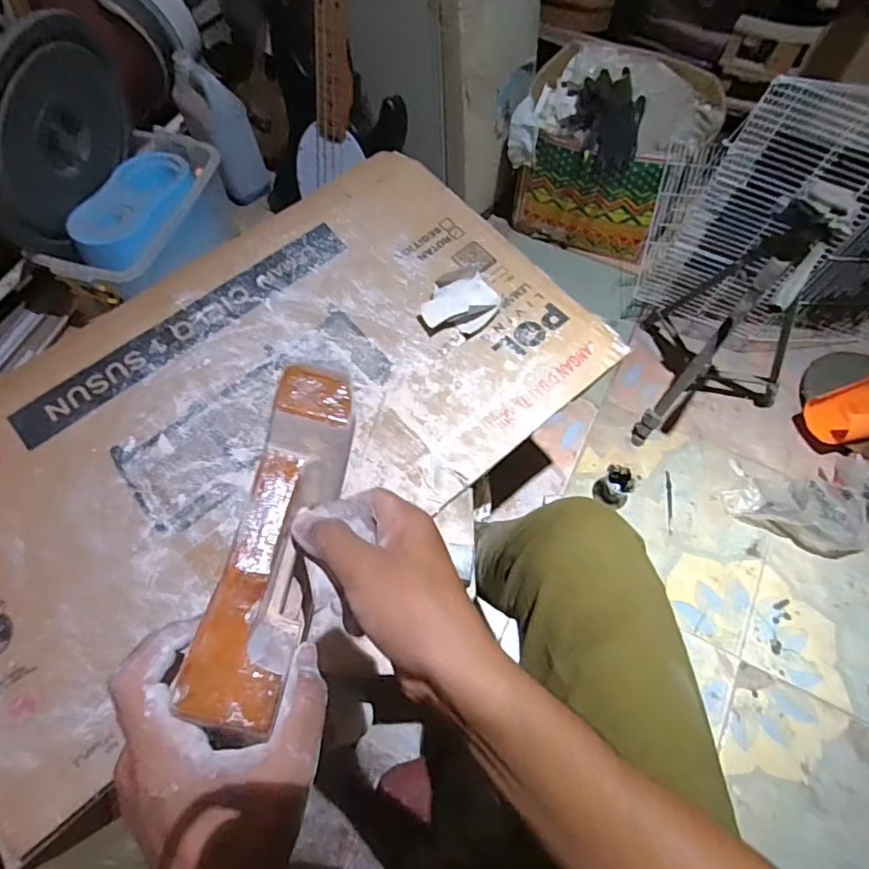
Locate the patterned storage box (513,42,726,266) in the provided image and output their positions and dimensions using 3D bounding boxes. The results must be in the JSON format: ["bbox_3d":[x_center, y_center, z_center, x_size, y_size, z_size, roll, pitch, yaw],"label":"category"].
[{"bbox_3d":[0.412,-0.685,1.316,0.414,0.320,0.341,15,65,7],"label":"patterned storage box"}]

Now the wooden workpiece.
[{"bbox_3d":[-0.082,0.054,0.294,0.048,0.057,0.179,8,64,4],"label":"wooden workpiece"}]

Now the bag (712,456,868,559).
[{"bbox_3d":[0.780,0.132,1.083,0.370,0.107,0.199,4,65,1],"label":"bag"}]

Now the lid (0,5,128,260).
[{"bbox_3d":[-0.729,-0.575,1.052,0.027,0.352,0.391,22,73,-4],"label":"lid"}]

